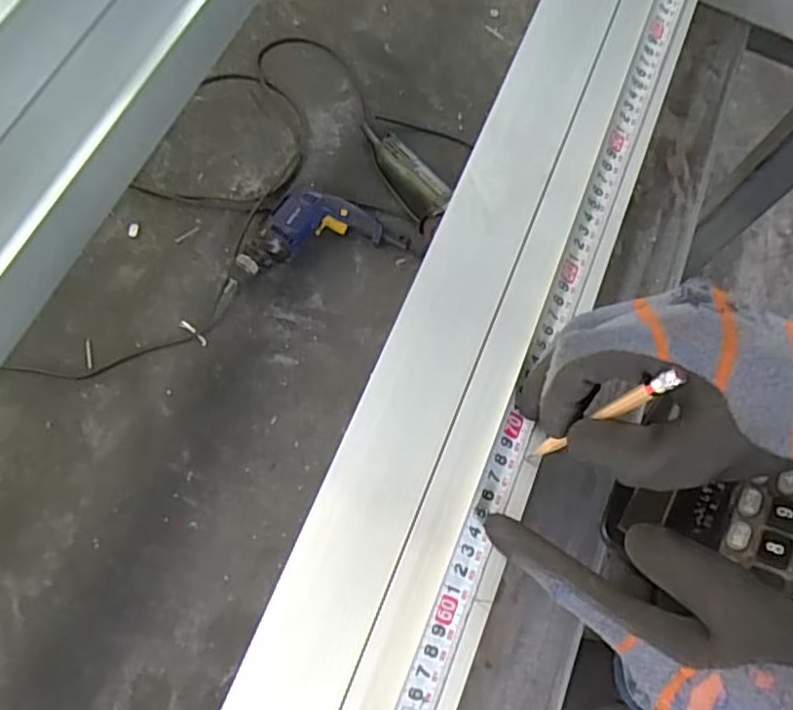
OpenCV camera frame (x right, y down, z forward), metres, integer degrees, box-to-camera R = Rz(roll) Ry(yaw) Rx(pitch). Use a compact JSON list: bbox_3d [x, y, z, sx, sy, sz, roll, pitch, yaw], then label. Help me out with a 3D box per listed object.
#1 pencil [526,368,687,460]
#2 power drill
[{"bbox_3d":[0.092,0.031,0.304,0.004,0.094,0.008,-2,63,-31],"label":"pencil"},{"bbox_3d":[-0.135,-0.224,1.131,0.301,0.060,0.147,-8,73,-7],"label":"power drill"}]

